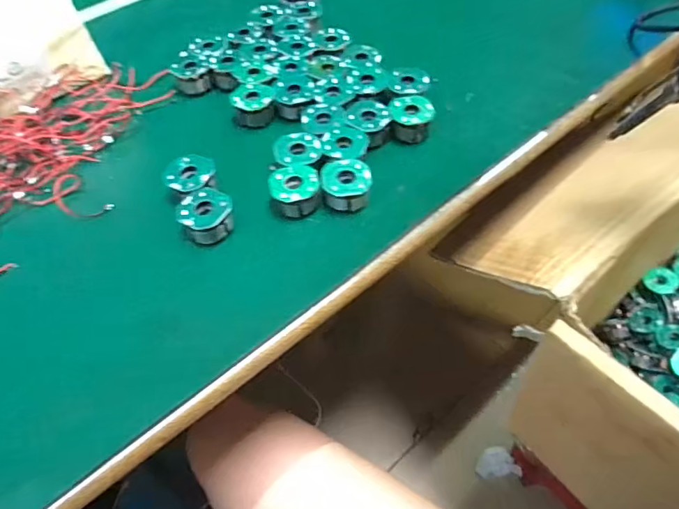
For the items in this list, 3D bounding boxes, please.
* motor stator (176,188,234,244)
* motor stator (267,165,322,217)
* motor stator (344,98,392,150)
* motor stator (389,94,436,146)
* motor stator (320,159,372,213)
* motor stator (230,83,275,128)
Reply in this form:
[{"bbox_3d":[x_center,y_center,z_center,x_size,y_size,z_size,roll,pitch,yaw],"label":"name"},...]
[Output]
[{"bbox_3d":[-0.084,-0.025,0.295,0.033,0.018,0.032,-2,54,2],"label":"motor stator"},{"bbox_3d":[-0.028,-0.039,0.302,0.031,0.020,0.033,-2,54,2],"label":"motor stator"},{"bbox_3d":[0.021,-0.094,0.341,0.032,0.023,0.036,-4,54,1],"label":"motor stator"},{"bbox_3d":[0.052,-0.098,0.341,0.031,0.022,0.031,-4,54,1],"label":"motor stator"},{"bbox_3d":[0.005,-0.043,0.305,0.031,0.022,0.030,3,54,6],"label":"motor stator"},{"bbox_3d":[-0.065,-0.115,0.358,0.031,0.020,0.031,-5,54,0],"label":"motor stator"}]

